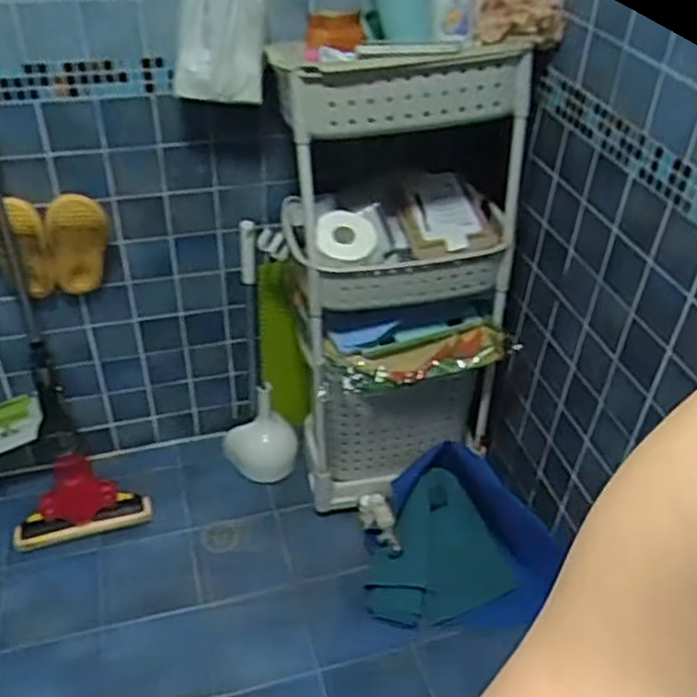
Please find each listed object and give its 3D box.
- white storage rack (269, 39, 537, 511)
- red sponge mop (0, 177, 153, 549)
[{"bbox_3d":[0.095,-0.130,1.484,0.429,0.936,0.325,-5,40,-10],"label":"white storage rack"},{"bbox_3d":[-0.604,-0.160,1.304,0.257,1.329,0.262,-15,42,-21],"label":"red sponge mop"}]

